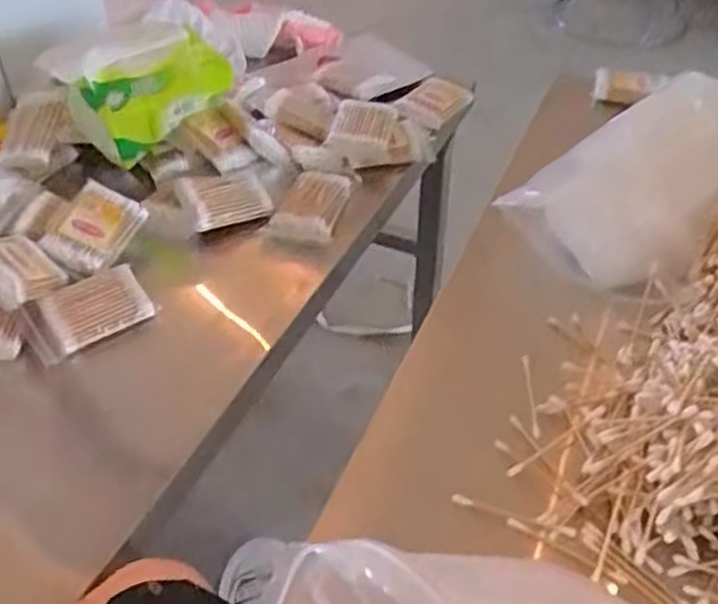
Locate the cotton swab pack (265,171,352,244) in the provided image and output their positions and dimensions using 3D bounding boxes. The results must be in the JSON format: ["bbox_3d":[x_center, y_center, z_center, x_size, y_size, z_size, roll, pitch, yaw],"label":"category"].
[{"bbox_3d":[-0.042,-0.087,0.675,0.056,0.022,0.088,12,45,13],"label":"cotton swab pack"}]

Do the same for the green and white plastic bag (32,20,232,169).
[{"bbox_3d":[-0.197,-0.191,0.697,0.149,0.089,0.110,-24,48,-22],"label":"green and white plastic bag"}]

